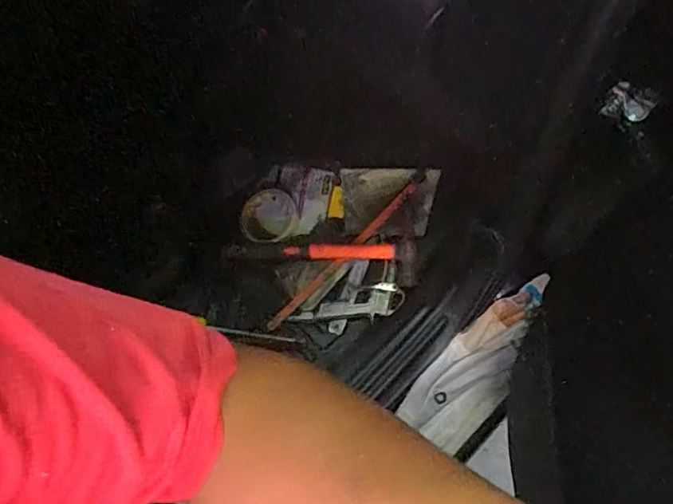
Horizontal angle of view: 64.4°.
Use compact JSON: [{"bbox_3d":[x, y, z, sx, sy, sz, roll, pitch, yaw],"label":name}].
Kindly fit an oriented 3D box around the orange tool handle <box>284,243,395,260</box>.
[{"bbox_3d":[0.004,-0.001,0.750,0.154,0.014,0.021,2,61,2],"label":"orange tool handle"}]

